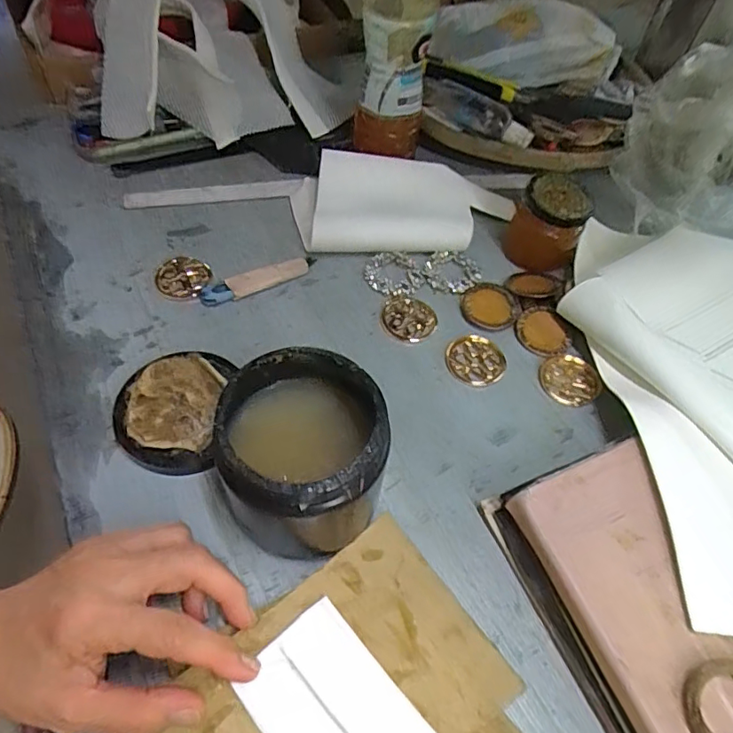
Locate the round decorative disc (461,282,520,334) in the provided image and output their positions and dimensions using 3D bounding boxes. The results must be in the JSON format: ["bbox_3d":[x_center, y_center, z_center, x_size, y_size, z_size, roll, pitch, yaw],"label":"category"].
[{"bbox_3d":[0.105,-0.052,0.453,0.048,0.004,0.049,2,56,-3],"label":"round decorative disc"}]

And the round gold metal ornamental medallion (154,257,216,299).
[{"bbox_3d":[-0.152,-0.076,0.454,0.047,0.008,0.042,17,56,6],"label":"round gold metal ornamental medallion"}]

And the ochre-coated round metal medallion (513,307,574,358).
[{"bbox_3d":[0.146,-0.029,0.444,0.041,0.005,0.045,2,56,-3],"label":"ochre-coated round metal medallion"}]

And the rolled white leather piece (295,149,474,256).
[{"bbox_3d":[0.015,-0.157,0.504,0.163,0.027,0.112,1,56,-5],"label":"rolled white leather piece"}]

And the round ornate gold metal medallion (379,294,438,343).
[{"bbox_3d":[0.035,-0.040,0.447,0.045,0.004,0.045,2,56,-3],"label":"round ornate gold metal medallion"}]

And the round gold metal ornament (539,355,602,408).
[{"bbox_3d":[0.160,0.010,0.424,0.041,0.004,0.045,-5,63,9],"label":"round gold metal ornament"}]

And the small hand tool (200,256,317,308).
[{"bbox_3d":[-0.090,-0.075,0.450,0.101,0.009,0.019,-26,62,-21],"label":"small hand tool"}]

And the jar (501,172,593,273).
[{"bbox_3d":[0.157,-0.125,0.468,0.061,0.062,0.060,2,56,-3],"label":"jar"}]

